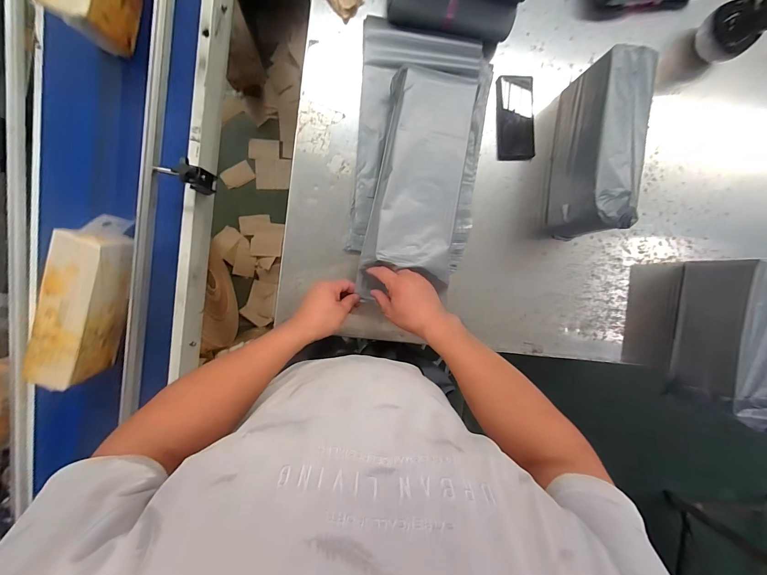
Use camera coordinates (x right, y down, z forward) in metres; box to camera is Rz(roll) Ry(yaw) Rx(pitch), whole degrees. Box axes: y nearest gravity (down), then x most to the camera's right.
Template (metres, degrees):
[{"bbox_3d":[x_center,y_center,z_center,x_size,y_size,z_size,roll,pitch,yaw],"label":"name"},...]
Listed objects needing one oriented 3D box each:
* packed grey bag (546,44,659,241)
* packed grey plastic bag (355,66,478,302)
[{"bbox_3d":[0.407,-0.259,0.618,0.088,0.163,0.314,9,91,-7],"label":"packed grey bag"},{"bbox_3d":[0.058,-0.174,0.583,0.159,0.063,0.401,7,88,-5],"label":"packed grey plastic bag"}]

